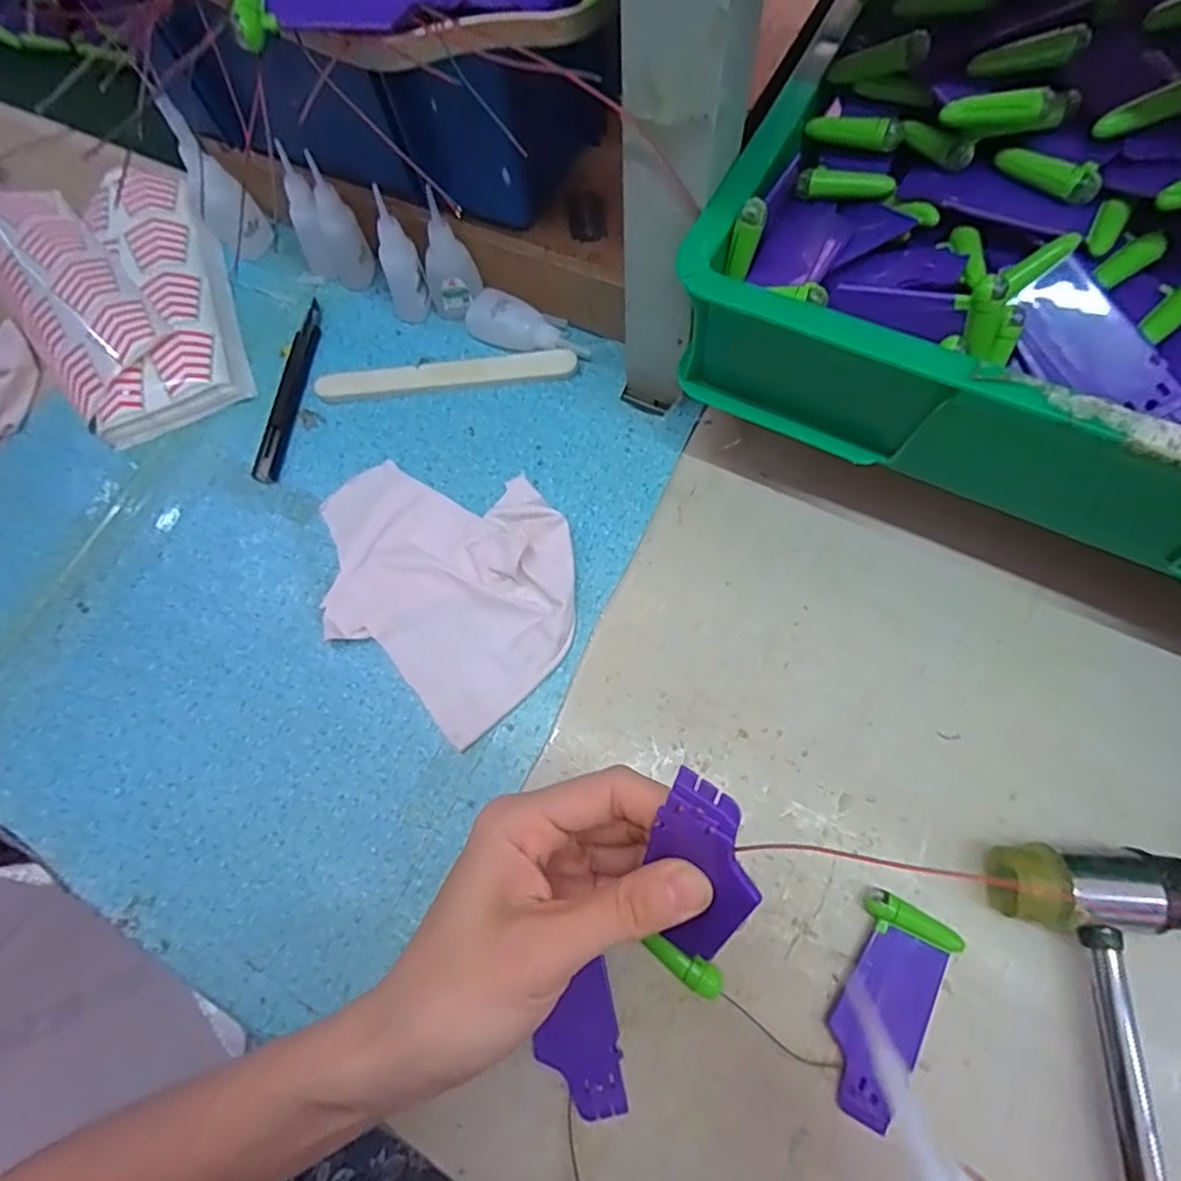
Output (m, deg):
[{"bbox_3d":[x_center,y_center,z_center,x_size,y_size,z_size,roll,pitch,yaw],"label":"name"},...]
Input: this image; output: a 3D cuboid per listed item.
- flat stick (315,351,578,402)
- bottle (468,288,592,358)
[{"bbox_3d":[-0.098,-0.145,0.422,0.175,0.008,0.022,-4,76,3],"label":"flat stick"},{"bbox_3d":[-0.041,-0.179,0.427,0.085,0.026,0.033,21,73,11],"label":"bottle"}]

